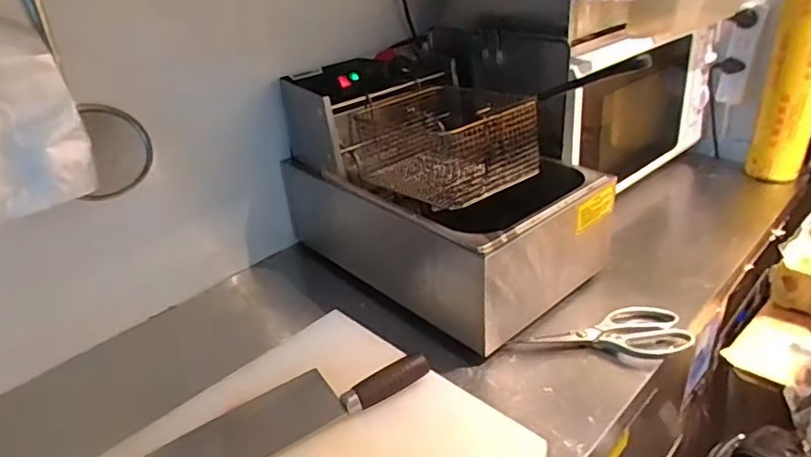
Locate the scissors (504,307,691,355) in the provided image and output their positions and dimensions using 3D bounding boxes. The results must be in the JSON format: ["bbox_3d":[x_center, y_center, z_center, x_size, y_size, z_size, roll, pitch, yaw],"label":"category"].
[{"bbox_3d":[0.246,0.141,0.722,0.212,0.027,0.082,-6,30,-4],"label":"scissors"}]

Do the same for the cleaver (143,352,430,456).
[{"bbox_3d":[-0.127,0.195,0.624,0.301,0.030,0.087,-18,33,-23],"label":"cleaver"}]

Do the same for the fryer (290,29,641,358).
[{"bbox_3d":[0.066,-0.067,0.840,0.279,0.279,0.483,-27,38,-34],"label":"fryer"}]

